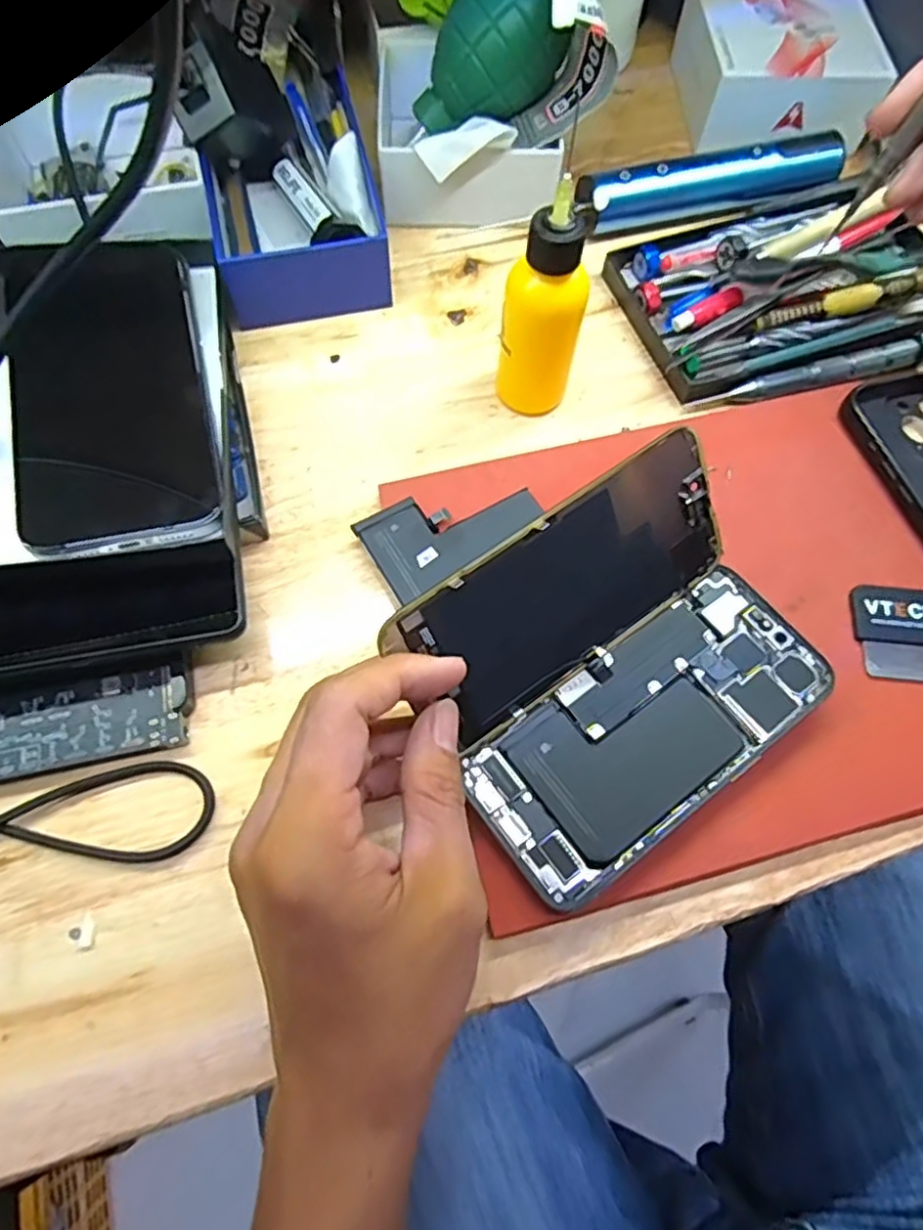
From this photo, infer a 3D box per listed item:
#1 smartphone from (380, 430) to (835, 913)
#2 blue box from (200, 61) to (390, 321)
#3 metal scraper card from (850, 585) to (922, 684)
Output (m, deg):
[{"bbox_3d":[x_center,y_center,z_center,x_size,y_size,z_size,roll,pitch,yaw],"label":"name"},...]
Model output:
[{"bbox_3d":[0.061,0.017,0.243,0.141,0.055,0.107,-34,73,-15],"label":"smartphone"},{"bbox_3d":[-0.093,-0.234,0.365,0.085,0.037,0.173,-12,68,-7],"label":"blue box"},{"bbox_3d":[0.186,0.008,0.285,0.039,0.004,0.042,4,67,0],"label":"metal scraper card"}]

